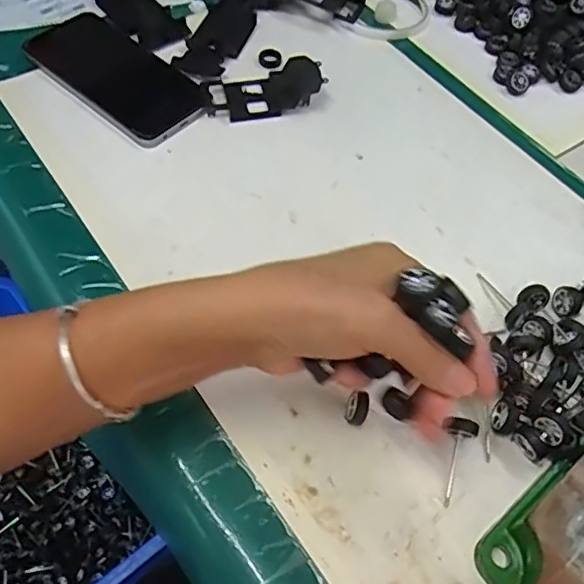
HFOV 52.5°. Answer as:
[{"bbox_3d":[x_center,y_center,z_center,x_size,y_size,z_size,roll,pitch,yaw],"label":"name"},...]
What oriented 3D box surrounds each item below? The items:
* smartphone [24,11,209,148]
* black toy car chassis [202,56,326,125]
[{"bbox_3d":[-0.145,-0.177,0.490,0.079,0.011,0.168,-39,67,-24],"label":"smartphone"},{"bbox_3d":[-0.022,-0.165,0.479,0.092,0.020,0.047,-15,60,-13],"label":"black toy car chassis"}]

